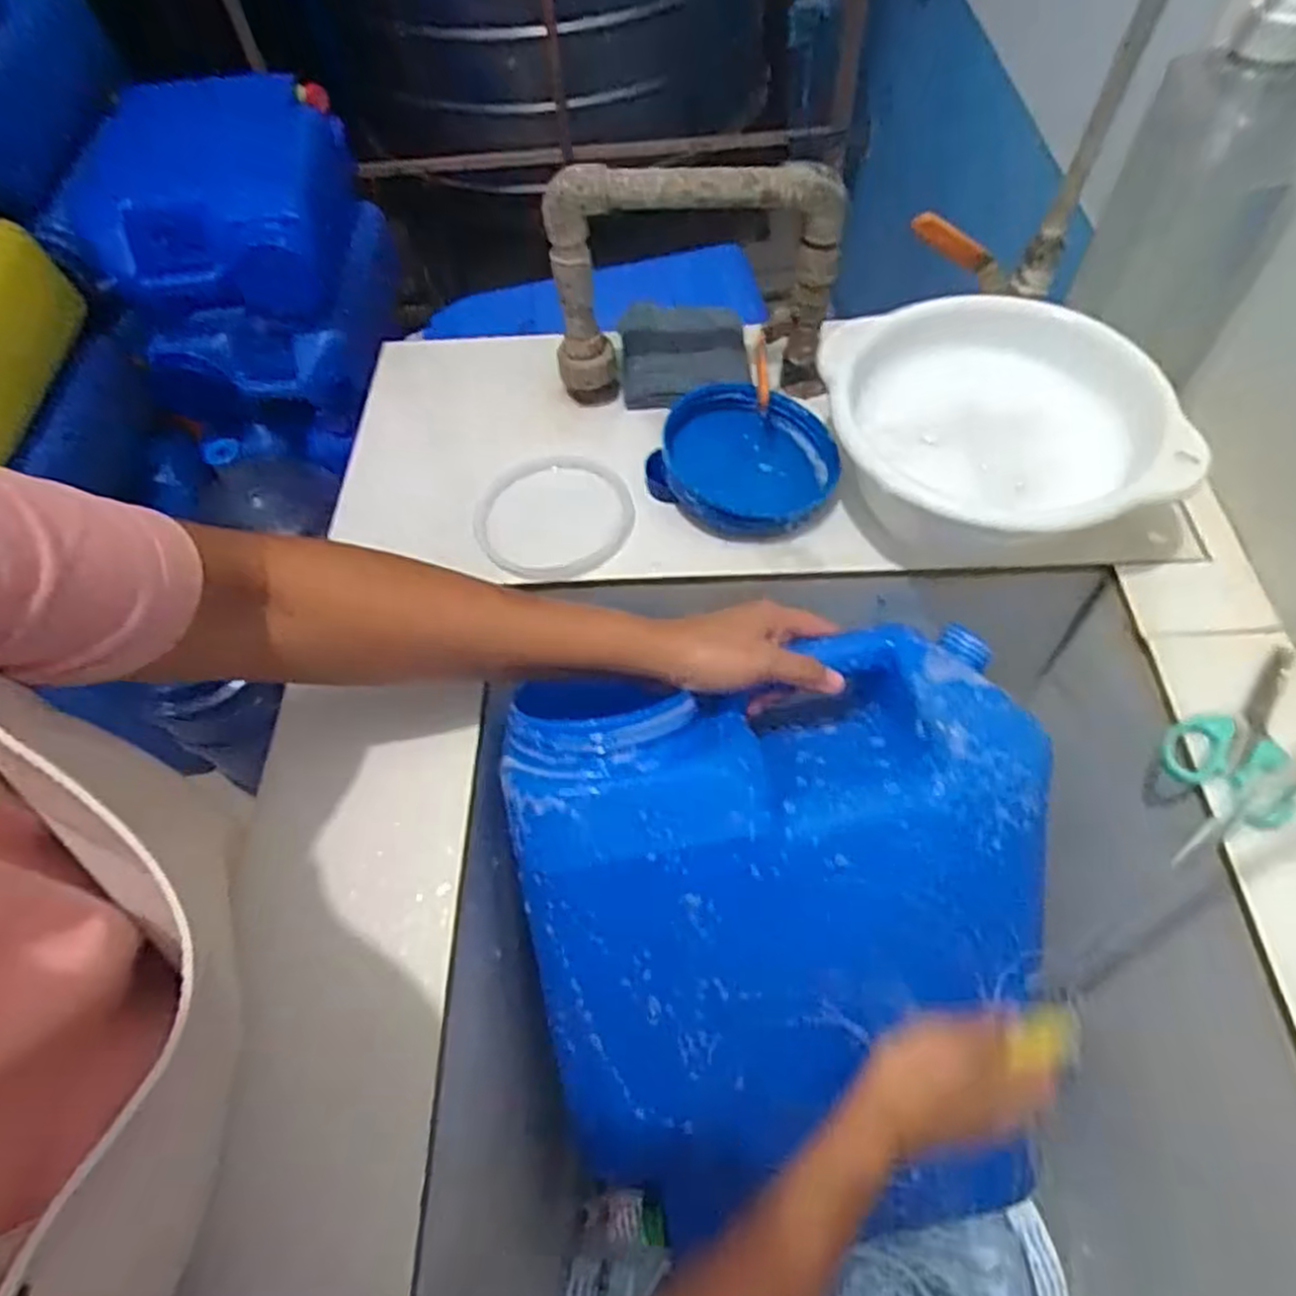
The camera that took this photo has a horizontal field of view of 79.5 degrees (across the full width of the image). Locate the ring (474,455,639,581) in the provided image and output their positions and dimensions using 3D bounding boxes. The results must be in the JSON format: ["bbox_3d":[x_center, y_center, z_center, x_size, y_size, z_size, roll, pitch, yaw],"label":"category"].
[{"bbox_3d":[-0.068,-0.095,0.559,0.116,0.008,0.107,-2,58,3],"label":"ring"}]

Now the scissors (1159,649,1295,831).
[{"bbox_3d":[0.344,0.042,0.437,0.066,0.006,0.119,39,68,24],"label":"scissors"}]

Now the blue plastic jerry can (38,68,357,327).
[{"bbox_3d":[-0.648,-0.685,1.188,0.364,0.168,0.356,-6,58,1],"label":"blue plastic jerry can"}]

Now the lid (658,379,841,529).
[{"bbox_3d":[0.073,-0.134,0.555,0.120,0.033,0.121,-2,58,3],"label":"lid"}]

